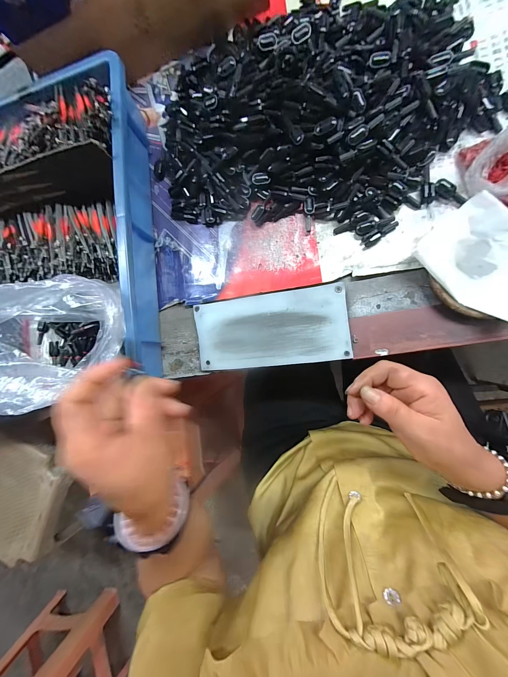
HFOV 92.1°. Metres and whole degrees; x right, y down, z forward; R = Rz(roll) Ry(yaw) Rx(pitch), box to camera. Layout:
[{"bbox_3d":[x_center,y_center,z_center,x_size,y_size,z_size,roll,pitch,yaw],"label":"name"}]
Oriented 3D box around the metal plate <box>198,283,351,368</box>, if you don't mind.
[{"bbox_3d":[0.019,-0.012,0.318,0.194,0.004,0.091,-7,88,13],"label":"metal plate"}]

